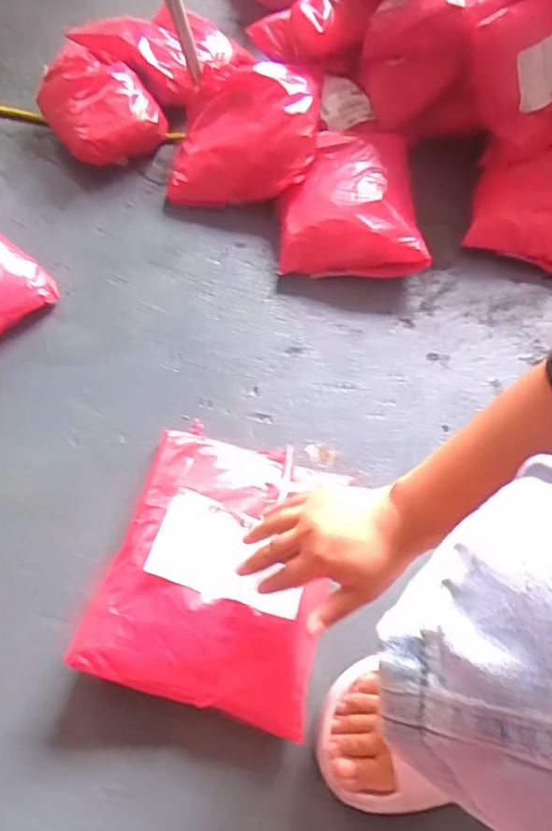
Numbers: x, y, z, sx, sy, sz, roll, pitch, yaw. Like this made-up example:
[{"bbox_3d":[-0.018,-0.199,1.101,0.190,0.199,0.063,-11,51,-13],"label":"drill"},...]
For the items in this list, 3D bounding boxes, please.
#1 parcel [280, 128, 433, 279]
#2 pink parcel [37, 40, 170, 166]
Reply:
[{"bbox_3d":[0.092,-0.278,0.779,0.172,0.063,0.227,1,59,-3],"label":"parcel"},{"bbox_3d":[-0.242,-0.424,0.835,0.138,0.079,0.178,-28,65,-19],"label":"pink parcel"}]

